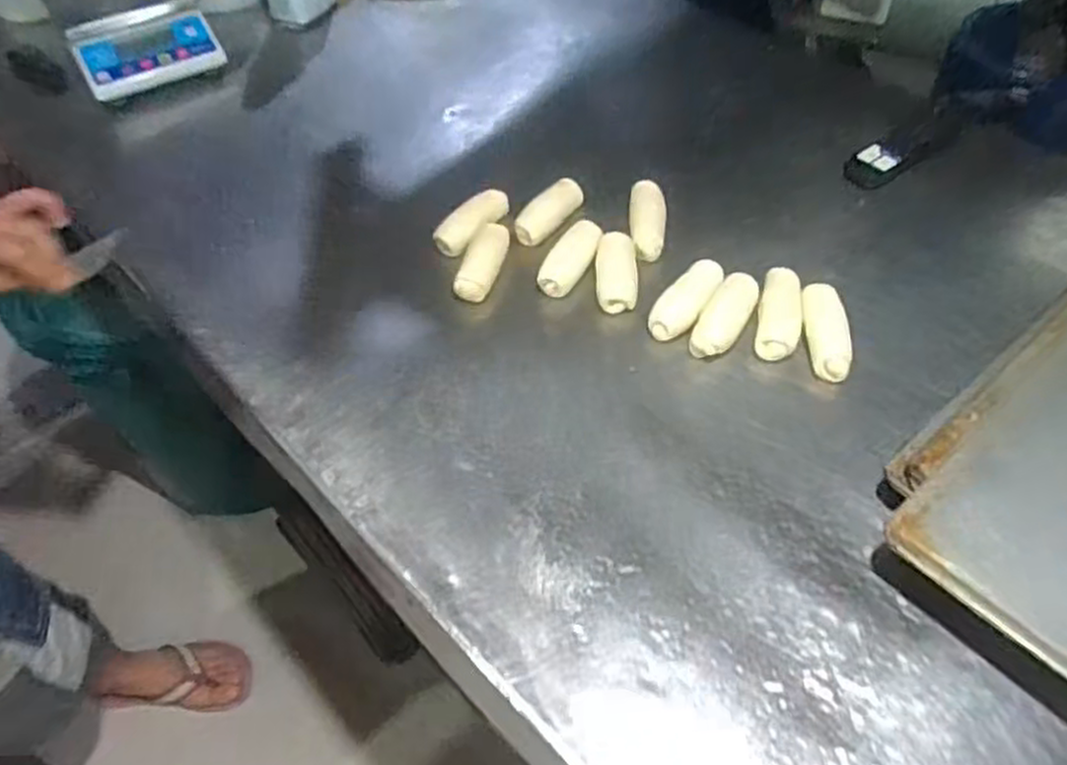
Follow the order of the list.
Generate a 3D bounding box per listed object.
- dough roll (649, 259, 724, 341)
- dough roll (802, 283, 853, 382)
[{"bbox_3d":[0.146,-0.073,0.743,0.035,0.039,0.093,30,58,24],"label":"dough roll"},{"bbox_3d":[0.267,-0.043,0.719,0.037,0.036,0.101,2,51,4],"label":"dough roll"}]

